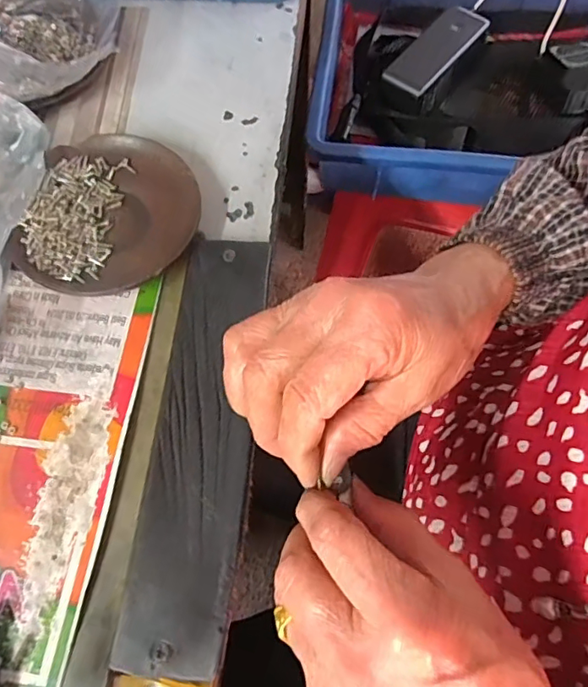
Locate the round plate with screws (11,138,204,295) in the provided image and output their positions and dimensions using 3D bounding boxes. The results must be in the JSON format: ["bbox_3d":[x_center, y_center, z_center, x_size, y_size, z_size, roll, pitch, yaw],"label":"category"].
[{"bbox_3d":[-0.111,-0.078,0.323,0.100,0.017,0.108,0,69,0],"label":"round plate with screws"}]

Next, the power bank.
[{"bbox_3d":[0.150,-0.302,0.534,0.048,0.012,0.125,39,75,18],"label":"power bank"}]

